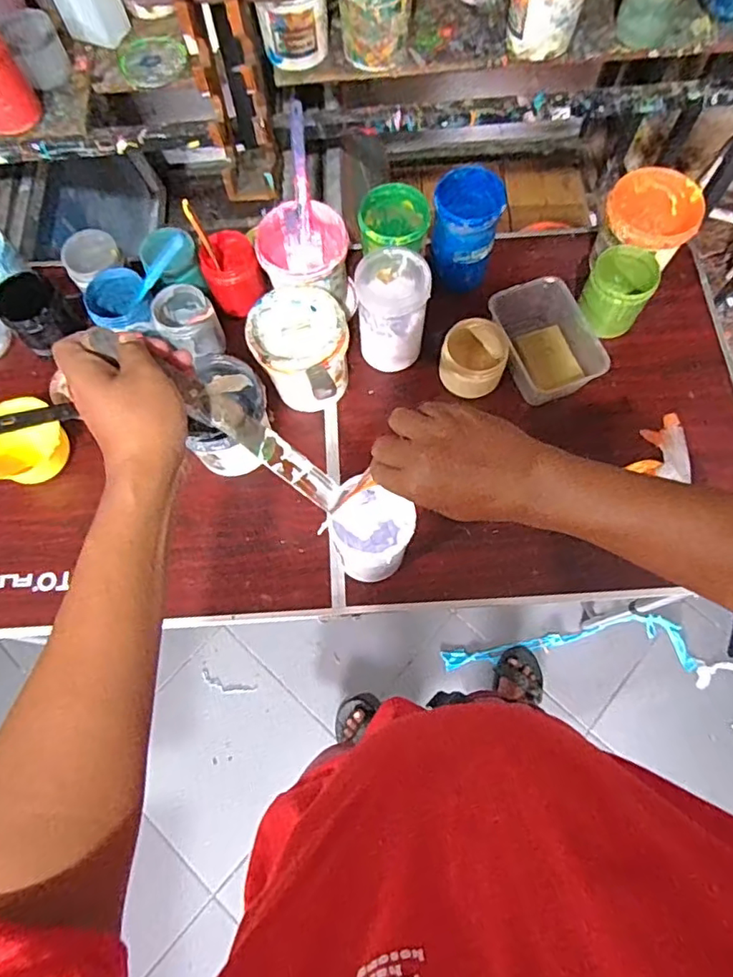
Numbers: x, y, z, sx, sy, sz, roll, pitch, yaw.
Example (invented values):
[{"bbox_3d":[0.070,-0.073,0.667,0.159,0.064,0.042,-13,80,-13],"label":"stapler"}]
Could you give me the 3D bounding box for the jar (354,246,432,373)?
[{"bbox_3d":[0.037,-0.245,0.803,0.099,0.136,0.106,0,70,1],"label":"jar"}]

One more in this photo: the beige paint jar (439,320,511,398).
[{"bbox_3d":[0.155,-0.186,0.833,0.092,0.067,0.098,0,70,1],"label":"beige paint jar"}]

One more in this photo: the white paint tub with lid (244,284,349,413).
[{"bbox_3d":[-0.089,-0.190,0.796,0.123,0.131,0.122,0,70,1],"label":"white paint tub with lid"}]

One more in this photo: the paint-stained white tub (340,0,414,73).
[{"bbox_3d":[0.014,-0.770,0.913,0.123,0.121,0.121,0,70,1],"label":"paint-stained white tub"}]

